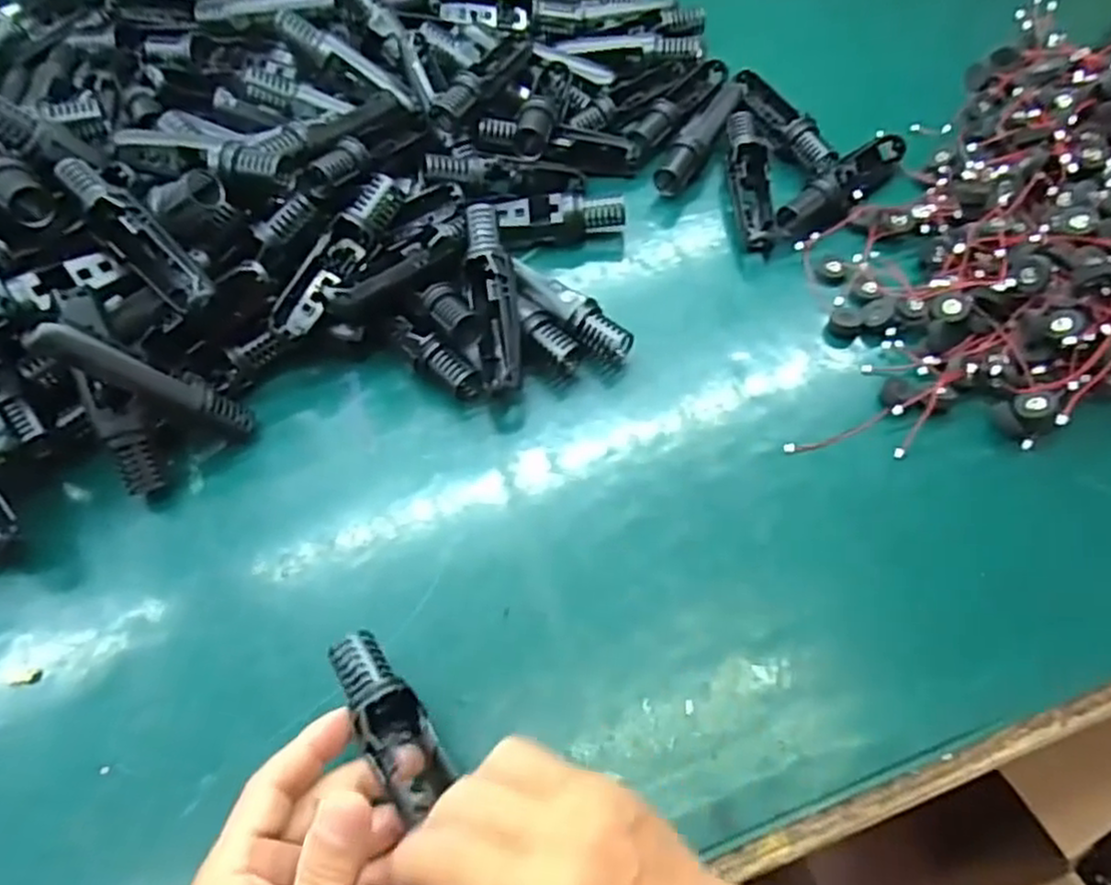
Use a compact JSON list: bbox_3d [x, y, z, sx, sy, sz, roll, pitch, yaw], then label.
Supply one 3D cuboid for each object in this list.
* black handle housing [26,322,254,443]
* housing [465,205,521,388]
[{"bbox_3d":[-0.229,-0.033,0.418,0.030,0.126,0.025,-18,59,29],"label":"black handle housing"},{"bbox_3d":[-0.038,-0.091,0.458,0.027,0.022,0.122,-11,79,-4],"label":"housing"}]

